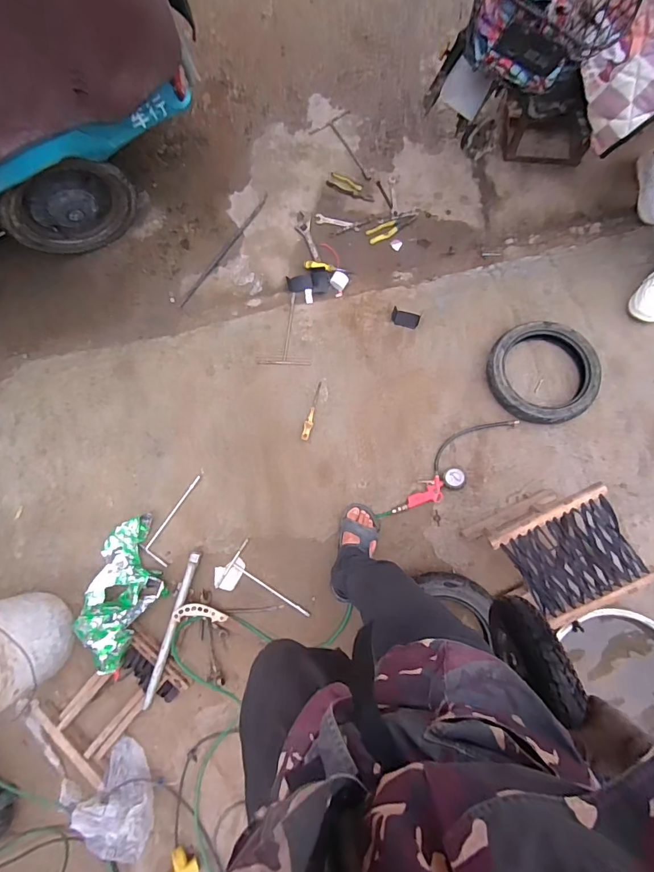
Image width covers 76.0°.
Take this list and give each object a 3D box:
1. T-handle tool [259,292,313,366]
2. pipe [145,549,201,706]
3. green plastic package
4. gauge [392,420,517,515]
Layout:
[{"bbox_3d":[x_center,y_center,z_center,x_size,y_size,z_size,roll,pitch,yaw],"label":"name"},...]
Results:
[{"bbox_3d":[-0.134,-0.382,1.510,0.179,0.022,0.293,5,72,2],"label":"T-handle tool"},{"bbox_3d":[-0.466,0.572,1.258,0.034,0.029,0.432,13,72,2],"label":"pipe"},{"bbox_3d":[-0.611,0.468,1.273,0.226,0.086,0.440,0,64,1],"label":"green plastic package"},{"bbox_3d":[0.399,0.085,1.309,0.125,0.059,0.468,43,88,4],"label":"gauge"}]

